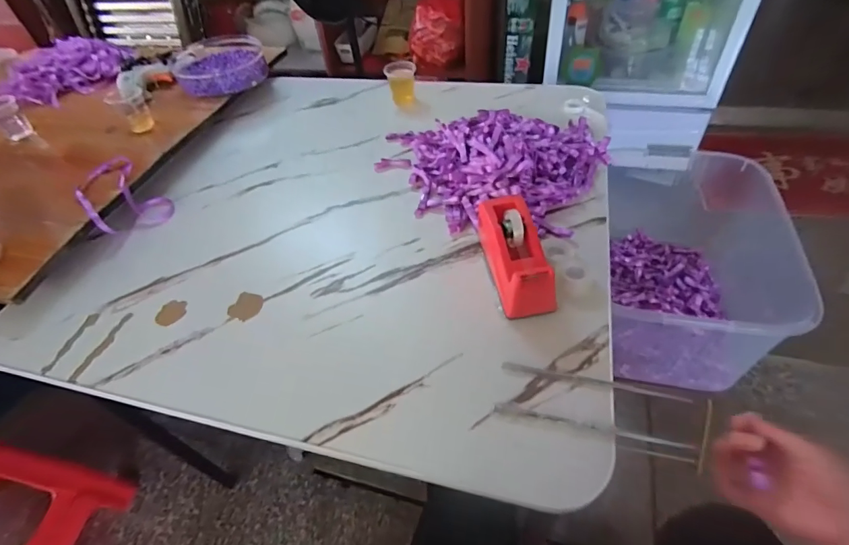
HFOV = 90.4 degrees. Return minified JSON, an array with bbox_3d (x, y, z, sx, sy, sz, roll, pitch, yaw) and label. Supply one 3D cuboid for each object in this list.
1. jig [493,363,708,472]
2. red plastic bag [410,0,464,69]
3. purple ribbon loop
[{"bbox_3d":[0.175,0.135,0.420,0.198,0.005,0.068,11,49,16],"label":"jig"},{"bbox_3d":[0.046,-0.931,1.611,0.199,0.241,0.128,-2,47,4],"label":"red plastic bag"},{"bbox_3d":[-0.498,-0.126,0.698,0.112,0.054,0.161,-36,53,-25],"label":"purple ribbon loop"}]

